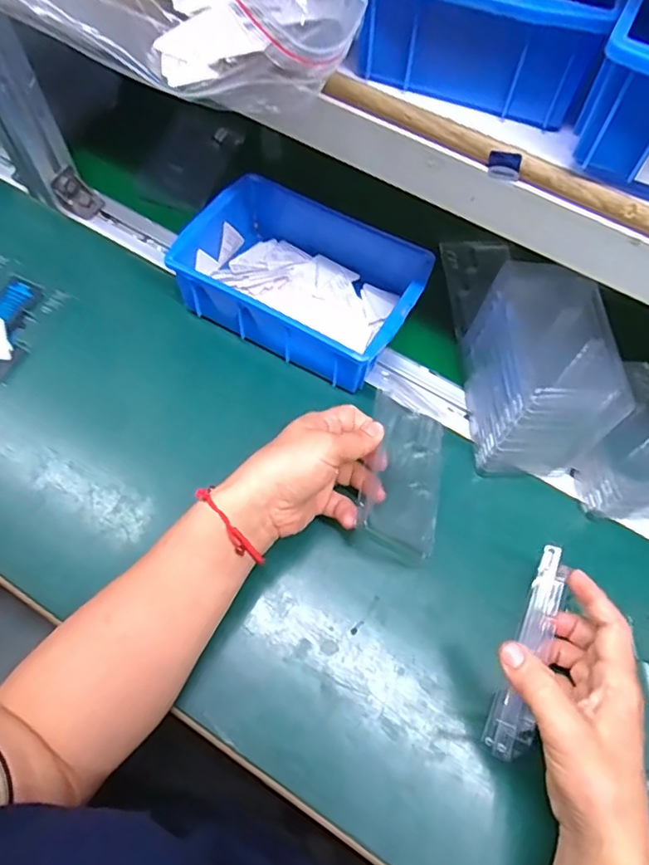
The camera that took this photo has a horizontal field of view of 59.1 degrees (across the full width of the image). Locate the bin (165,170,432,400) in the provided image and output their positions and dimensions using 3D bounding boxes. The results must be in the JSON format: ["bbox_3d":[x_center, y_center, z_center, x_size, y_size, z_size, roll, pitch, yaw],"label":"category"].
[{"bbox_3d":[-0.016,-0.138,0.521,0.199,0.071,0.148,30,66,11],"label":"bin"}]

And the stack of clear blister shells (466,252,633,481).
[{"bbox_3d":[0.169,-0.047,0.462,0.082,0.112,0.133,0,64,-3],"label":"stack of clear blister shells"}]

